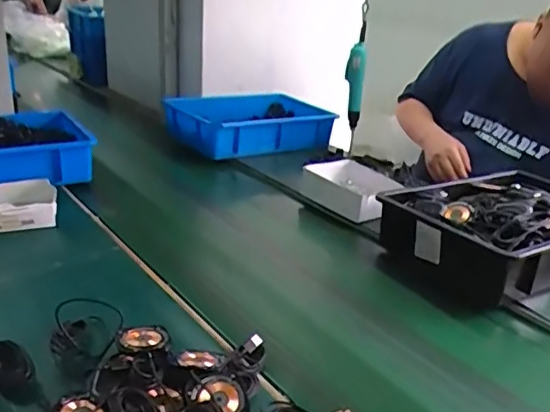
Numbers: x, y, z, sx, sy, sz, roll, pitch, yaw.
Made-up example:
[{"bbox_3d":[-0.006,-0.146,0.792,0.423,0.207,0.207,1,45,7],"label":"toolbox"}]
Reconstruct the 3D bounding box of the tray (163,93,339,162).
[{"bbox_3d":[-0.035,-0.222,1.492,0.462,0.103,0.246,-13,28,-35],"label":"tray"}]

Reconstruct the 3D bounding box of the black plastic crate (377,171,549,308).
[{"bbox_3d":[0.424,0.040,0.979,0.439,0.117,0.264,-10,26,-31],"label":"black plastic crate"}]

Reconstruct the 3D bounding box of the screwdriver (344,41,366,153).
[{"bbox_3d":[0.193,-0.267,1.385,0.045,0.257,0.045,6,22,6],"label":"screwdriver"}]

